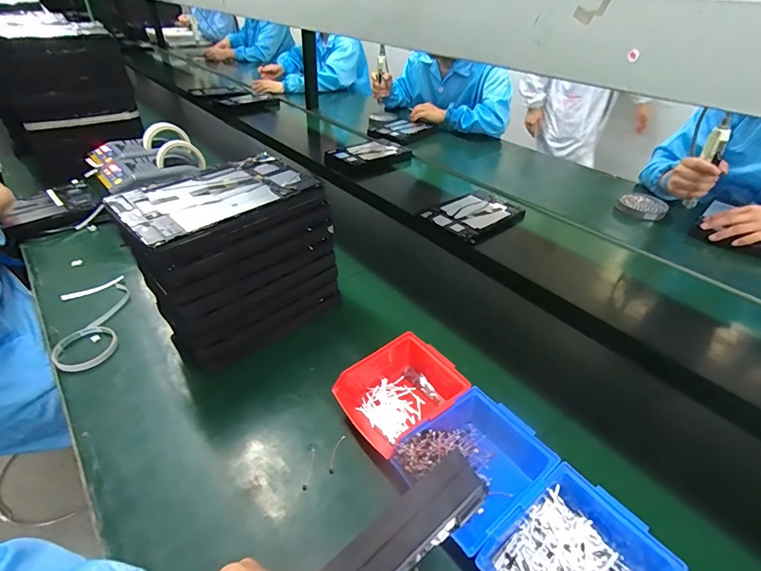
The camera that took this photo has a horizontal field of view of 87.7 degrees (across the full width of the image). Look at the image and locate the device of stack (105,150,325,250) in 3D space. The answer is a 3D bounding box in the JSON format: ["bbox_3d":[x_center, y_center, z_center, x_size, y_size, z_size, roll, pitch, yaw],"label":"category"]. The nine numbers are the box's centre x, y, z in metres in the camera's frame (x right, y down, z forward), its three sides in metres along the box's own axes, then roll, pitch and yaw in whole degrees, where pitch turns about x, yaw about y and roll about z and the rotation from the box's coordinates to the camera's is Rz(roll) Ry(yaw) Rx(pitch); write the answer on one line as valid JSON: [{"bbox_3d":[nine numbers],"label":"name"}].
[{"bbox_3d":[-0.216,-0.120,0.531,0.229,0.028,0.145,-30,49,-35],"label":"device of stack"}]

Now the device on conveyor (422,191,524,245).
[{"bbox_3d":[0.221,-0.172,0.940,0.226,0.017,0.158,-28,47,-34],"label":"device on conveyor"}]

